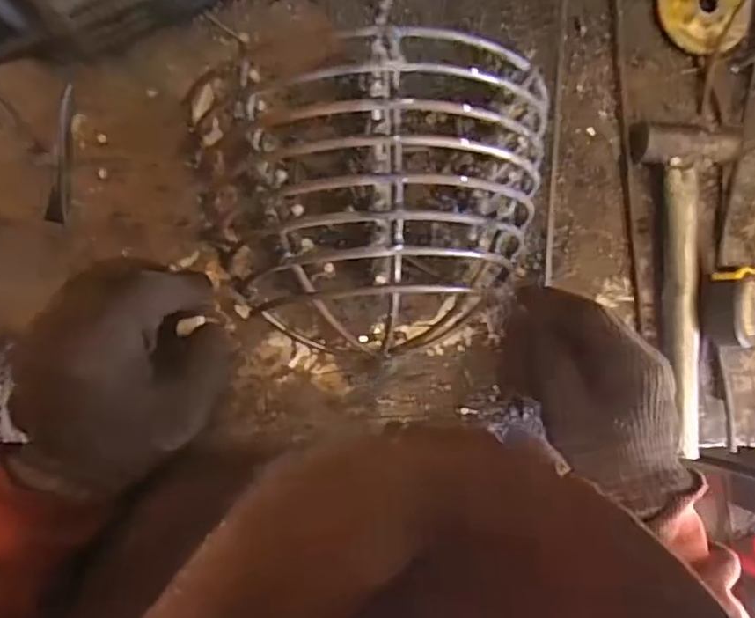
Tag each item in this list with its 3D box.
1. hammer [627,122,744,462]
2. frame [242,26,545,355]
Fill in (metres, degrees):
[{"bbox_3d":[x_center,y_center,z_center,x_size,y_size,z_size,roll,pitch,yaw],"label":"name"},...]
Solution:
[{"bbox_3d":[0.247,-0.023,0.448,0.068,0.028,0.240,-8,91,-7],"label":"hammer"},{"bbox_3d":[0.008,-0.075,0.373,0.221,0.116,0.219,4,89,-7],"label":"frame"}]

